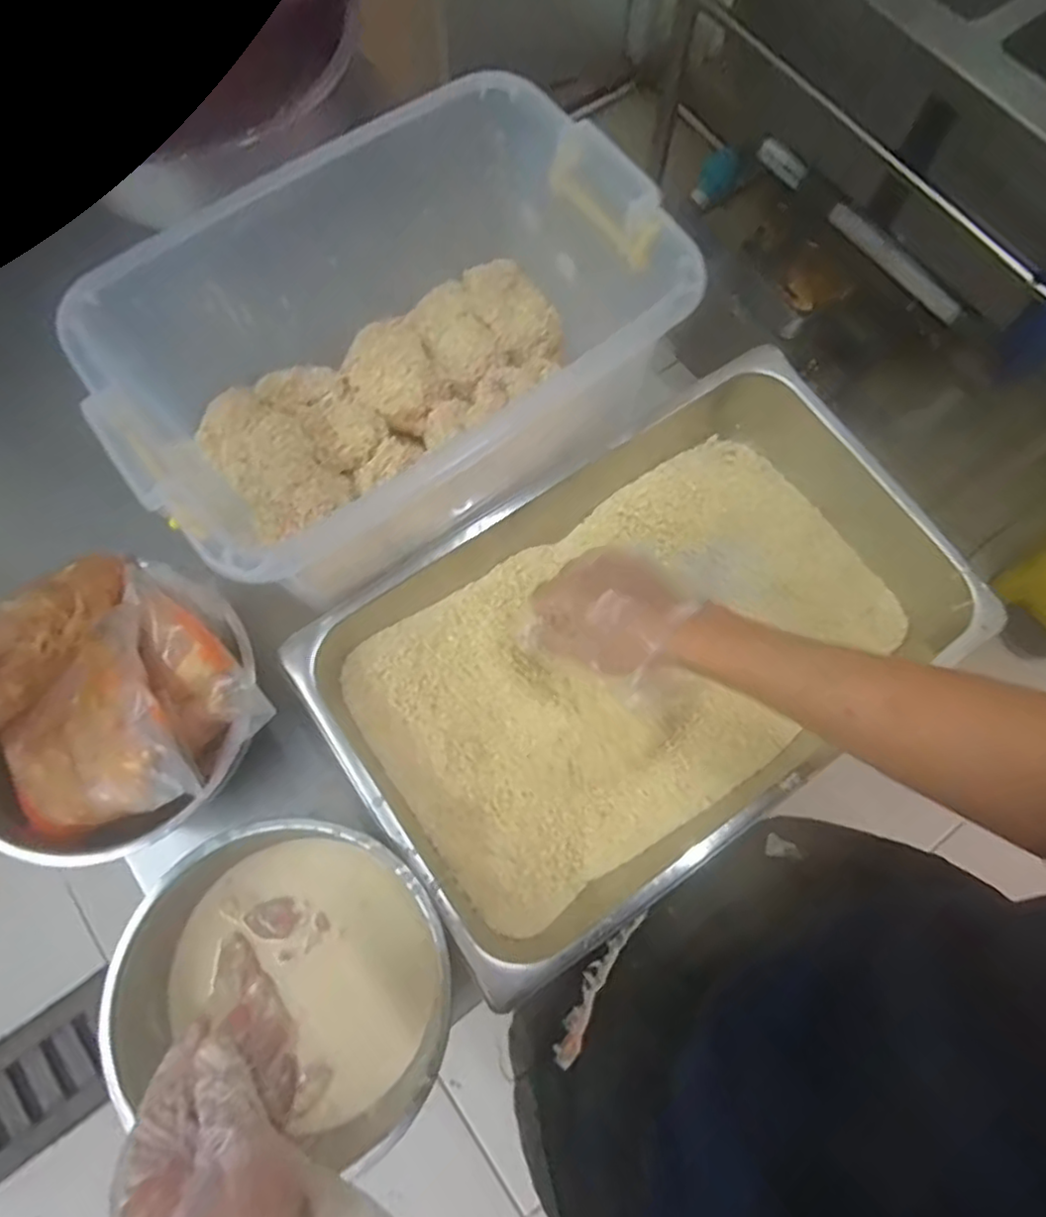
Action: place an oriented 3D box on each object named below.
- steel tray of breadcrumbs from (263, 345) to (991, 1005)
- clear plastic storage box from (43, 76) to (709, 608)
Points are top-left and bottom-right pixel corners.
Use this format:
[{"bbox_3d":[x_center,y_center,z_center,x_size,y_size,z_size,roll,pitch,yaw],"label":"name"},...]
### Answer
[{"bbox_3d":[0.104,0.023,0.596,0.522,0.096,0.334,-33,77,-10],"label":"steel tray of breadcrumbs"},{"bbox_3d":[-0.112,-0.217,0.568,0.417,0.176,0.278,-36,78,-11],"label":"clear plastic storage box"}]

